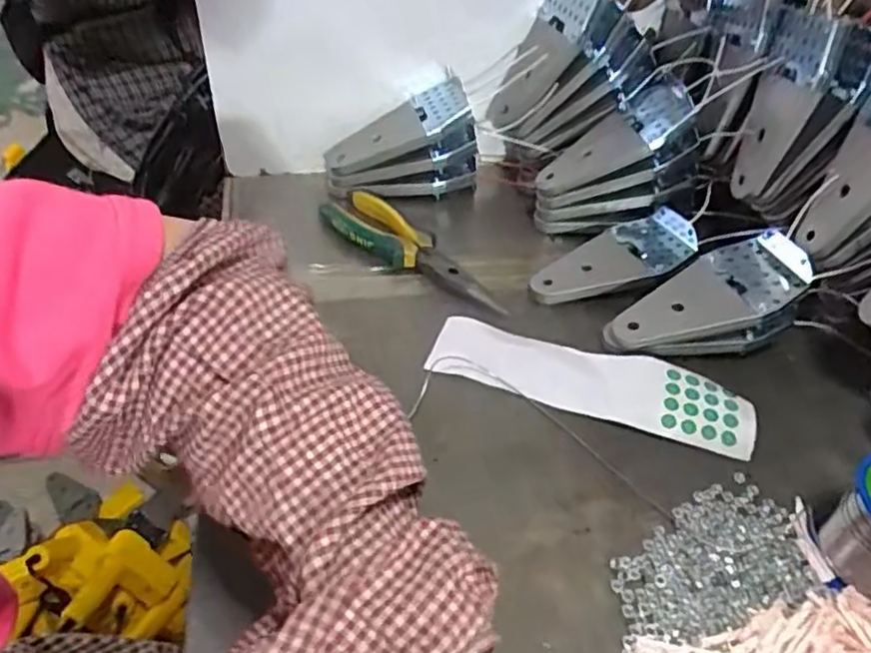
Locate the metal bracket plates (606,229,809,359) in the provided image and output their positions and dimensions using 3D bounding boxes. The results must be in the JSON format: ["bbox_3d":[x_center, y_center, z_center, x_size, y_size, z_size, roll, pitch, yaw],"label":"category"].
[{"bbox_3d":[0.200,-0.016,0.487,0.147,0.033,0.071,-19,58,2],"label":"metal bracket plates"}]

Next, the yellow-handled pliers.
[{"bbox_3d":[-0.024,-0.063,0.547,0.048,0.025,0.187,-31,54,-31],"label":"yellow-handled pliers"}]

